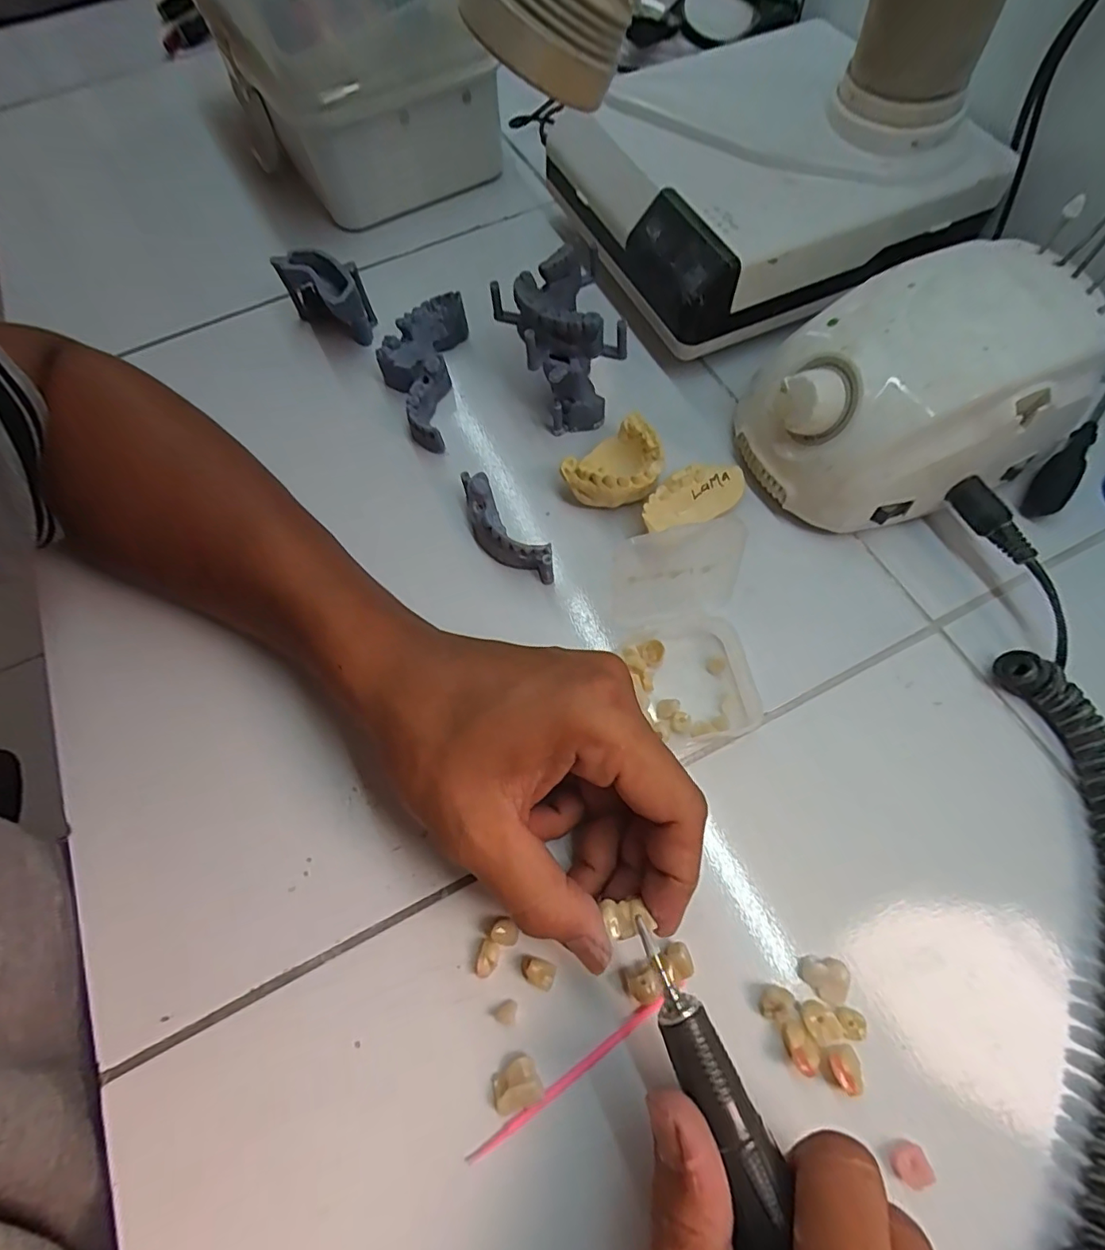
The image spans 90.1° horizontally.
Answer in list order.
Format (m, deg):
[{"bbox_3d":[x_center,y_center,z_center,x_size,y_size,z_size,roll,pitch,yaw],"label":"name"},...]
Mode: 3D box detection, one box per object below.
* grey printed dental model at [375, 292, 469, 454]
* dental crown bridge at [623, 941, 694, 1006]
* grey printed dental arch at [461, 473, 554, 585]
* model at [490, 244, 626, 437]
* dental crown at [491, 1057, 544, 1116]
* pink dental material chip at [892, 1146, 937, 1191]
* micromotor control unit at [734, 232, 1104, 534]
[{"bbox_3d":[-0.081,-0.153,0.336,0.043,0.029,0.100,4,66,4],"label":"grey printed dental model"},{"bbox_3d":[0.041,0.134,0.212,0.027,0.008,0.013,-26,68,-8],"label":"dental crown bridge"},{"bbox_3d":[-0.026,-0.048,0.290,0.022,0.022,0.069,-37,70,-13],"label":"grey printed dental arch"},{"bbox_3d":[0.003,-0.156,0.310,0.059,0.068,0.066,-13,66,-3],"label":"model"},{"bbox_3d":[-0.013,0.169,0.201,0.018,0.007,0.015,-25,67,-8],"label":"dental crown"},{"bbox_3d":[0.123,0.185,0.188,0.012,0.006,0.010,-22,67,-7],"label":"pink dental material chip"},{"bbox_3d":[0.172,-0.110,0.272,0.133,0.085,0.094,-16,66,-4],"label":"micromotor control unit"}]

